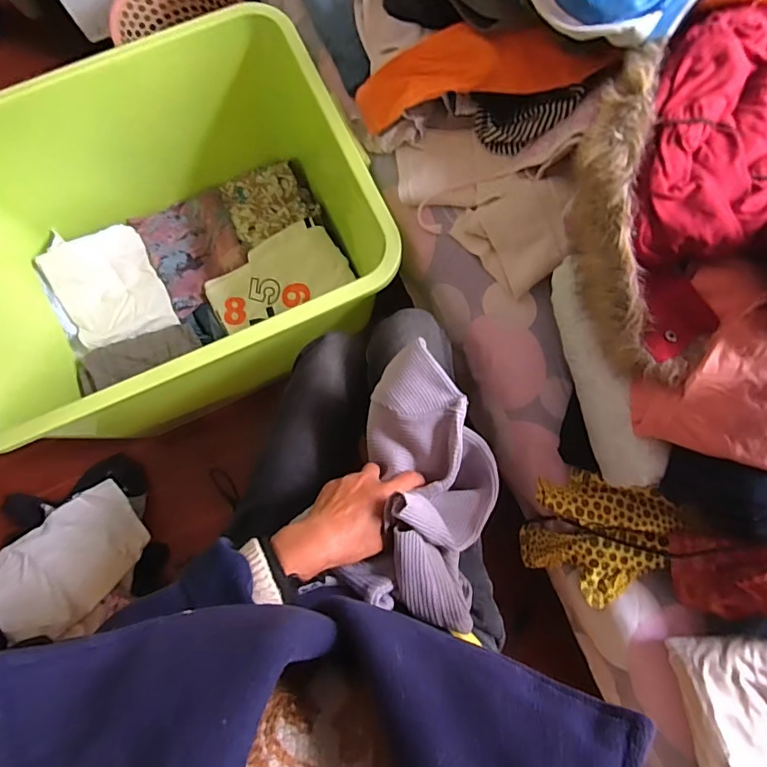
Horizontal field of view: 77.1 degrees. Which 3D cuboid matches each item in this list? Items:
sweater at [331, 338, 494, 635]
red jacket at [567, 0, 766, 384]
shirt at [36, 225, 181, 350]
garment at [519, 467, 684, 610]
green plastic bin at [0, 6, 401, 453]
[{"bbox_3d":[0.041,0.096,0.479,0.136,0.099,0.255,0,69,-1],"label":"sweater"},{"bbox_3d":[0.430,-0.189,0.465,0.446,0.136,0.391,9,79,1],"label":"red jacket"},{"bbox_3d":[-0.554,-0.192,0.963,0.200,0.058,0.230,-22,80,-5],"label":"shirt"},{"bbox_3d":[0.258,0.195,0.608,0.150,0.113,0.147,17,79,2],"label":"garment"},{"bbox_3d":[-0.375,-0.222,0.839,0.697,0.372,0.539,-22,80,-5],"label":"green plastic bin"}]

